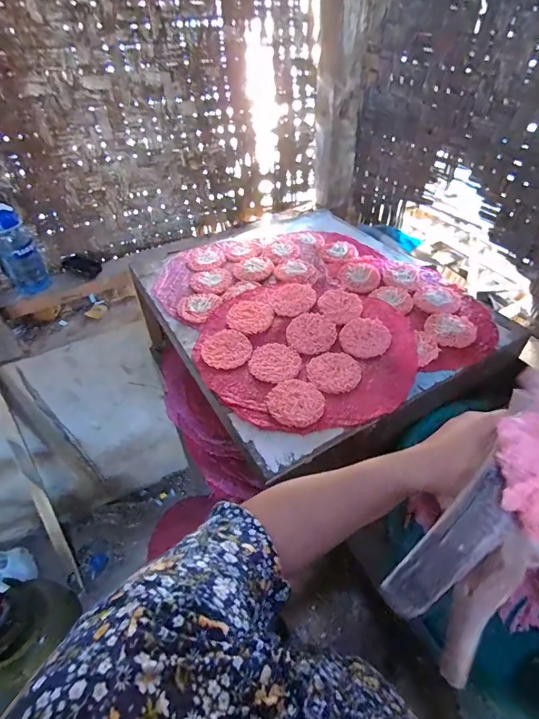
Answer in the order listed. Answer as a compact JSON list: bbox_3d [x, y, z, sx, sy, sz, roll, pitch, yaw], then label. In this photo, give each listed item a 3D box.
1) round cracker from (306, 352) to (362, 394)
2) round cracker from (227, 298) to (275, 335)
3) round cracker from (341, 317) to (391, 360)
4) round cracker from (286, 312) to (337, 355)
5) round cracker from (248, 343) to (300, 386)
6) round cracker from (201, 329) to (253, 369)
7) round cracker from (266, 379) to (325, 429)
[{"bbox_3d":[0.099,0.017,0.580,0.076,0.009,0.078,0,51,0],"label":"round cracker"},{"bbox_3d":[-0.037,-0.078,0.675,0.080,0.008,0.092,-34,58,-24],"label":"round cracker"},{"bbox_3d":[0.158,-0.037,0.628,0.076,0.005,0.084,0,51,0],"label":"round cracker"},{"bbox_3d":[0.069,-0.046,0.634,0.078,0.007,0.080,0,51,0],"label":"round cracker"},{"bbox_3d":[0.010,0.003,0.599,0.077,0.004,0.084,0,51,0],"label":"round cracker"},{"bbox_3d":[-0.070,-0.018,0.620,0.078,0.005,0.080,0,51,0],"label":"round cracker"},{"bbox_3d":[0.038,0.060,0.543,0.080,0.011,0.082,0,51,0],"label":"round cracker"}]

